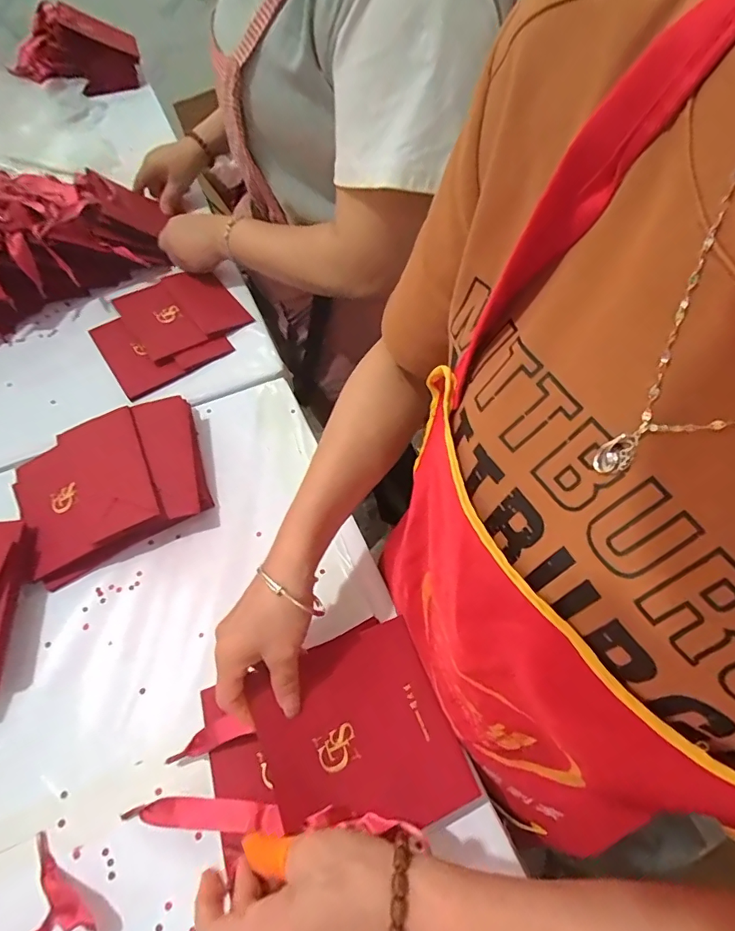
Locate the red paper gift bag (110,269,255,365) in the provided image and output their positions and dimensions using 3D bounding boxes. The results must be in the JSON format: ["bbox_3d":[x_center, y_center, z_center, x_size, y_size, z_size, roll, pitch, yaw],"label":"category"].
[{"bbox_3d":[-0.243,-0.205,0.611,0.135,0.013,0.142,-34,66,-18],"label":"red paper gift bag"}]

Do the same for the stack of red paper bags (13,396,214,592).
[{"bbox_3d":[-0.257,0.016,0.477,0.180,0.042,0.146,-24,63,-13],"label":"stack of red paper bags"}]

